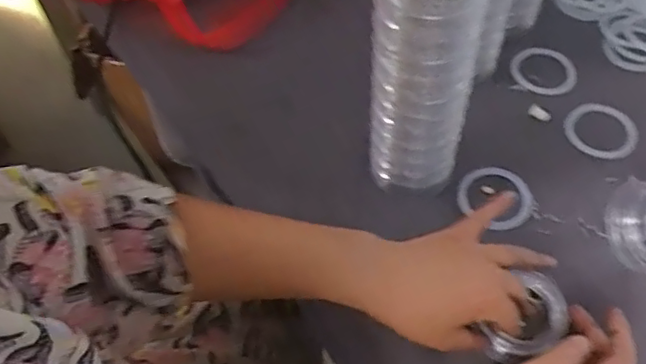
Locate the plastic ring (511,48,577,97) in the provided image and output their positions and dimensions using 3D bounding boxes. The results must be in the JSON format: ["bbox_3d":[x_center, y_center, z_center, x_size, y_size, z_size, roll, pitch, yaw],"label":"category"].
[{"bbox_3d":[0.210,-0.106,0.583,0.060,0.007,0.059,-1,59,2],"label":"plastic ring"}]

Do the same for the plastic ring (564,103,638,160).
[{"bbox_3d":[0.248,-0.046,0.548,0.061,0.011,0.055,25,63,17],"label":"plastic ring"}]

